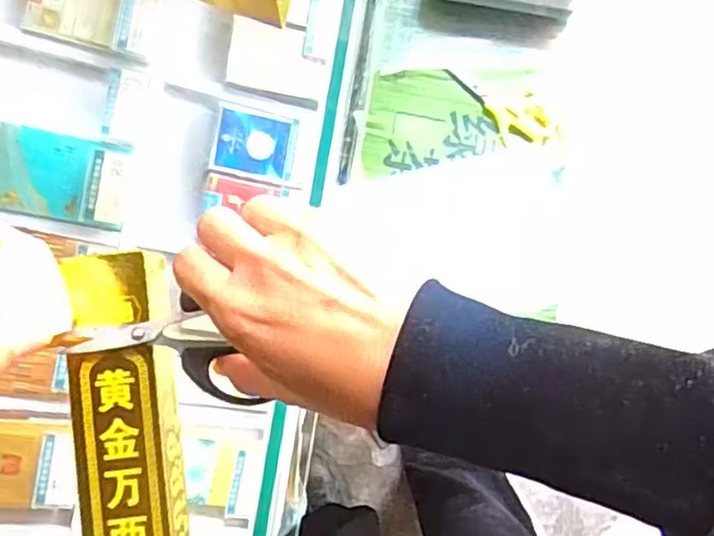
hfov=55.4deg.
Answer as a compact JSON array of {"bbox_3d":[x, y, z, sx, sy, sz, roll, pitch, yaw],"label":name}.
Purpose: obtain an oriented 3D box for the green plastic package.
[{"bbox_3d":[0.093,-0.135,0.615,0.174,0.010,0.089,-5,88,-3],"label":"green plastic package"}]

